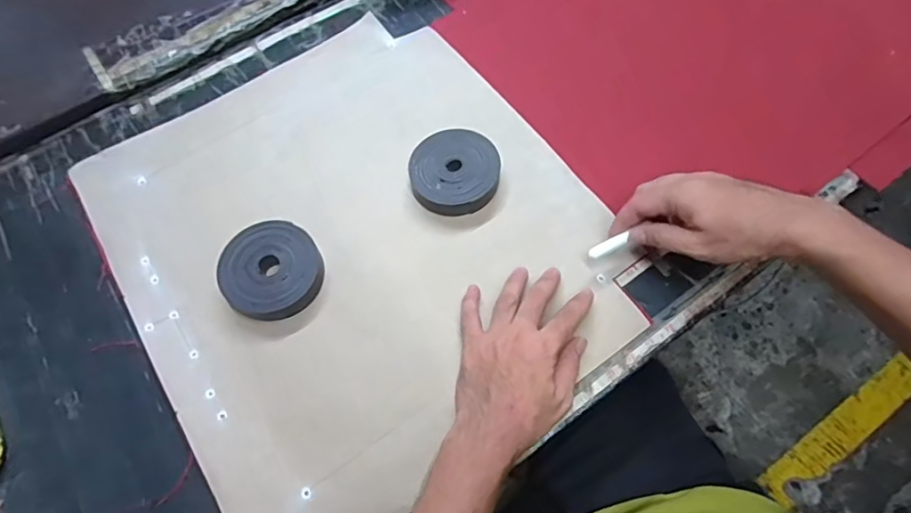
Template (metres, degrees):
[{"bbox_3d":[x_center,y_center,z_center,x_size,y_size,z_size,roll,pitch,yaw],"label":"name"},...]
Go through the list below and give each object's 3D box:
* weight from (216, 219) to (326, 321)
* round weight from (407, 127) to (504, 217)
[{"bbox_3d":[-0.183,0.015,0.518,0.097,0.032,0.095,0,66,0],"label":"weight"},{"bbox_3d":[0.000,-0.089,0.563,0.095,0.031,0.097,0,66,0],"label":"round weight"}]

